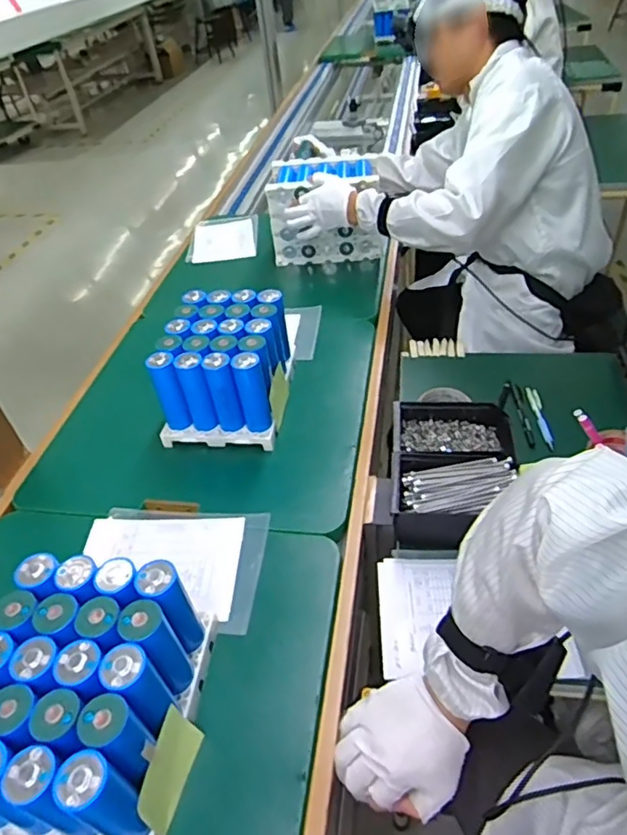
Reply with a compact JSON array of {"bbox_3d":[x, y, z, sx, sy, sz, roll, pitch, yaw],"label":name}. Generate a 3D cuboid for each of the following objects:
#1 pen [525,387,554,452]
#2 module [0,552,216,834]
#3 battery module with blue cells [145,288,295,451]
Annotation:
[{"bbox_3d":[0.355,-0.002,0.883,0.015,0.014,0.143,-1,43,6],"label":"pen"},{"bbox_3d":[-0.212,0.269,0.536,0.174,0.156,0.220,1,43,9],"label":"module"},{"bbox_3d":[-0.137,-0.077,0.905,0.176,0.160,0.222,2,43,9],"label":"battery module with blue cells"}]

